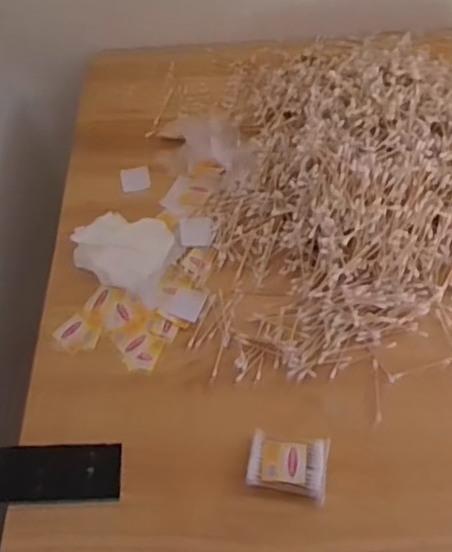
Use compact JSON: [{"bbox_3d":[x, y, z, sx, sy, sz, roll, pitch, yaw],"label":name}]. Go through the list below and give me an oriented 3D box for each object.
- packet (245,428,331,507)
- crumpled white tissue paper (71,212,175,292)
[{"bbox_3d":[0.063,0.190,0.633,0.078,0.024,0.057,7,56,9],"label":"packet"},{"bbox_3d":[-0.127,-0.040,0.785,0.112,0.023,0.102,25,60,20],"label":"crumpled white tissue paper"}]

